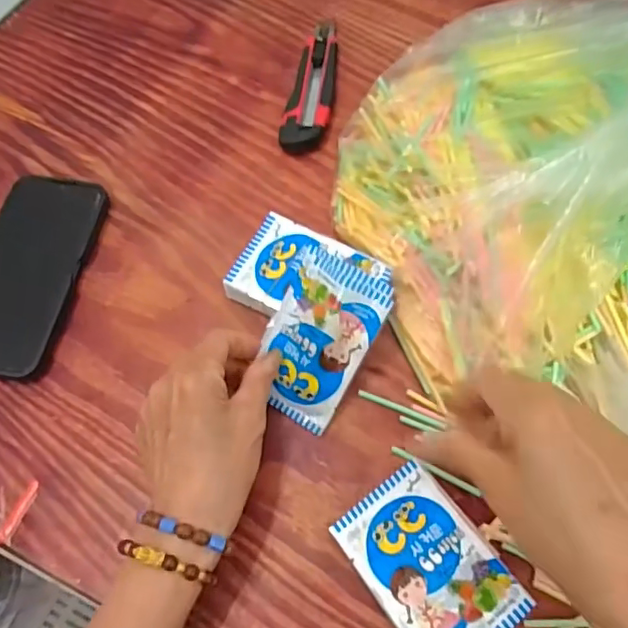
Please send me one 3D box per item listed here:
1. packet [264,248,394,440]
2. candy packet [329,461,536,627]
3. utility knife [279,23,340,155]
[{"bbox_3d":[0.001,0.018,0.384,0.066,0.017,0.108,29,99,13],"label":"packet"},{"bbox_3d":[0.068,0.150,0.343,0.069,0.024,0.102,-34,68,-14],"label":"candy packet"},{"bbox_3d":[0.003,-0.213,0.525,0.038,0.021,0.168,9,64,6],"label":"utility knife"}]

